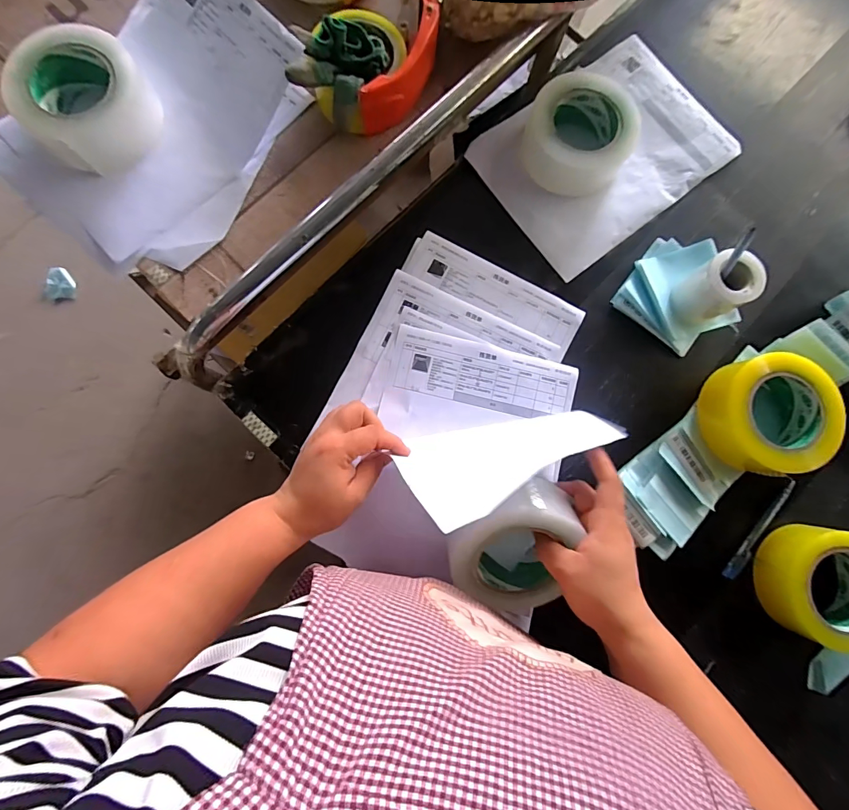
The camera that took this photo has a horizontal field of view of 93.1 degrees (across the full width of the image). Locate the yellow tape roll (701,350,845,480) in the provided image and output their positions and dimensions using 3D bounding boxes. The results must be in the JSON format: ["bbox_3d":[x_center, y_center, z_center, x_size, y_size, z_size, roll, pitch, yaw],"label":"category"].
[{"bbox_3d":[0.370,0.011,0.436,0.118,0.056,0.123,0,81,-3],"label":"yellow tape roll"}]

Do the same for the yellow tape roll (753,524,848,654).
[{"bbox_3d":[0.422,0.187,0.414,0.116,0.052,0.110,9,81,-1],"label":"yellow tape roll"}]

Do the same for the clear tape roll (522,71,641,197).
[{"bbox_3d":[0.182,-0.315,0.472,0.122,0.056,0.119,41,81,4],"label":"clear tape roll"}]

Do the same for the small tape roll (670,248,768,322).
[{"bbox_3d":[0.320,-0.128,0.438,0.052,0.077,0.057,0,81,-3],"label":"small tape roll"}]

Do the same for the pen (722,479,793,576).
[{"bbox_3d":[0.367,0.135,0.438,0.015,0.006,0.131,40,81,3],"label":"pen"}]

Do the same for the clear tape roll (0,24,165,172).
[{"bbox_3d":[-0.339,-0.305,0.404,0.123,0.061,0.106,-34,86,-7],"label":"clear tape roll"}]

